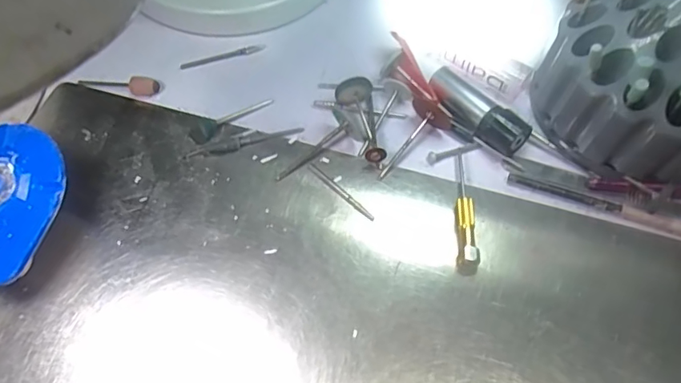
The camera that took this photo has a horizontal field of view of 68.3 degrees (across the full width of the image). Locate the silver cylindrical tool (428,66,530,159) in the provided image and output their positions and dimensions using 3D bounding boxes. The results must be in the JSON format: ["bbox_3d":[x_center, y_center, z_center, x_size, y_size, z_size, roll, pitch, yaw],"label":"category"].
[{"bbox_3d":[0.070,-0.041,0.265,0.059,0.019,0.019,41,67,18],"label":"silver cylindrical tool"}]

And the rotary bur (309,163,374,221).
[{"bbox_3d":[0.000,-0.001,0.247,0.043,0.004,0.004,41,67,18],"label":"rotary bur"}]

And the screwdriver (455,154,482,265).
[{"bbox_3d":[0.060,0.007,0.243,0.010,0.009,0.062,3,61,-1],"label":"screwdriver"}]

